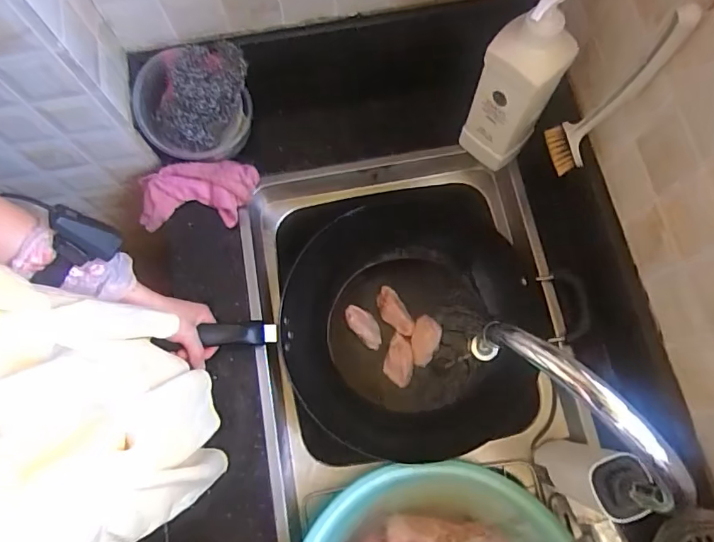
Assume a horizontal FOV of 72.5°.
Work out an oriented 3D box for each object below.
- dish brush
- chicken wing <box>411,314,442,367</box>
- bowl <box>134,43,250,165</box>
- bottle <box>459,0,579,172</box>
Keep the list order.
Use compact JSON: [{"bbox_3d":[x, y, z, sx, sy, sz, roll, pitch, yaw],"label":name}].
[{"bbox_3d":[0.263,-0.187,0.512,0.054,0.219,0.068,36,79,10],"label":"dish brush"},{"bbox_3d":[0.102,0.105,0.736,0.040,0.017,0.074,18,76,6],"label":"chicken wing"},{"bbox_3d":[-0.222,-0.226,0.670,0.116,0.147,0.152,44,80,12],"label":"bowl"},{"bbox_3d":[0.194,-0.226,0.591,0.082,0.287,0.063,36,79,10],"label":"bottle"}]

